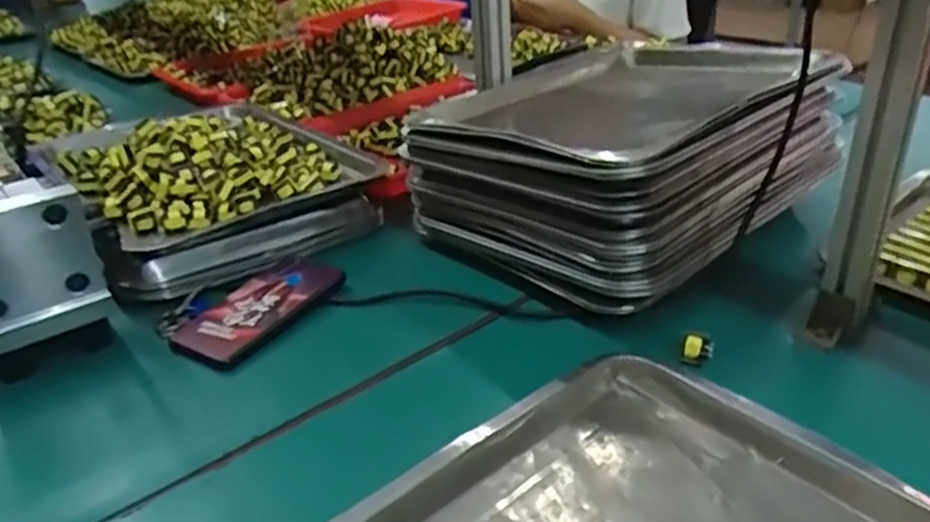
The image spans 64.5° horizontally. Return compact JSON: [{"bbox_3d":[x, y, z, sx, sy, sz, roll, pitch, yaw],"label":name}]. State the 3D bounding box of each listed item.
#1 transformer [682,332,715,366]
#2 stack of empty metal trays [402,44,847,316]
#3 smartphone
[{"bbox_3d":[0.182,0.071,0.576,0.023,0.024,0.019,8,31,19],"label":"transformer"},{"bbox_3d":[0.207,-0.135,0.787,0.478,0.144,0.327,-27,37,-35],"label":"stack of empty metal trays"},{"bbox_3d":[-0.177,0.040,0.649,0.075,0.016,0.151,17,35,32],"label":"smartphone"}]

